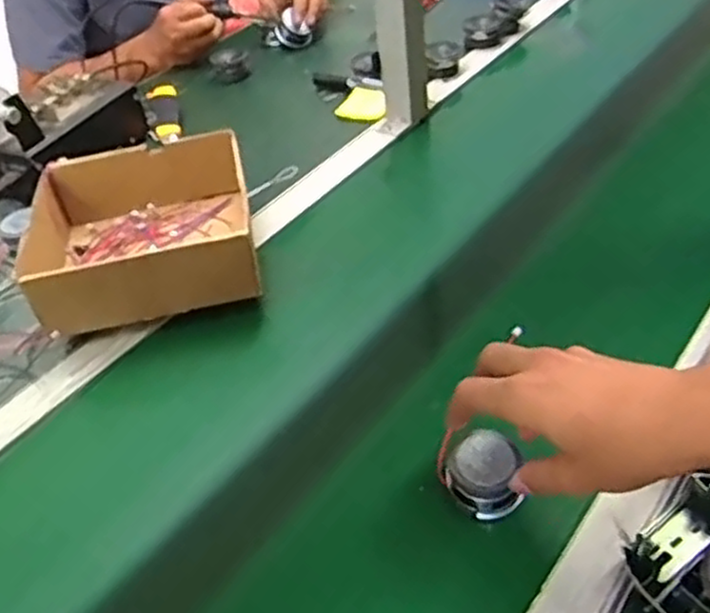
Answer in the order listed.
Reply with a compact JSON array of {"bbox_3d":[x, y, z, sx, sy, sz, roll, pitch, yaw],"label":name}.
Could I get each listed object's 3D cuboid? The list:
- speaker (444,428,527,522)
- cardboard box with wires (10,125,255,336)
[{"bbox_3d":[0.087,0.114,0.509,0.048,0.033,0.046,-1,42,7],"label":"speaker"},{"bbox_3d":[-0.206,-0.079,0.725,0.209,0.069,0.214,-11,42,-4],"label":"cardboard box with wires"}]

